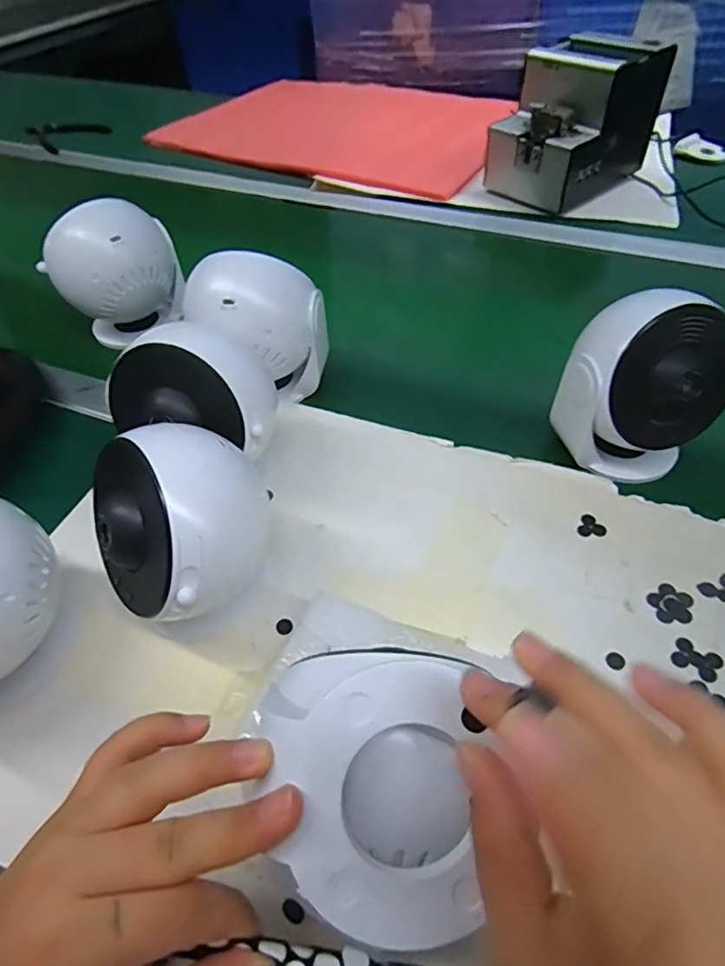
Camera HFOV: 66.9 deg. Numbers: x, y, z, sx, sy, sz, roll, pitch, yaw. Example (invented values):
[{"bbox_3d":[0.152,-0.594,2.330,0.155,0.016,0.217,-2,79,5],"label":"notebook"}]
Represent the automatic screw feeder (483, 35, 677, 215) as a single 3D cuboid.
[{"bbox_3d":[0.274,-0.459,0.699,0.204,0.145,0.131,-30,57,-21],"label":"automatic screw feeder"}]

